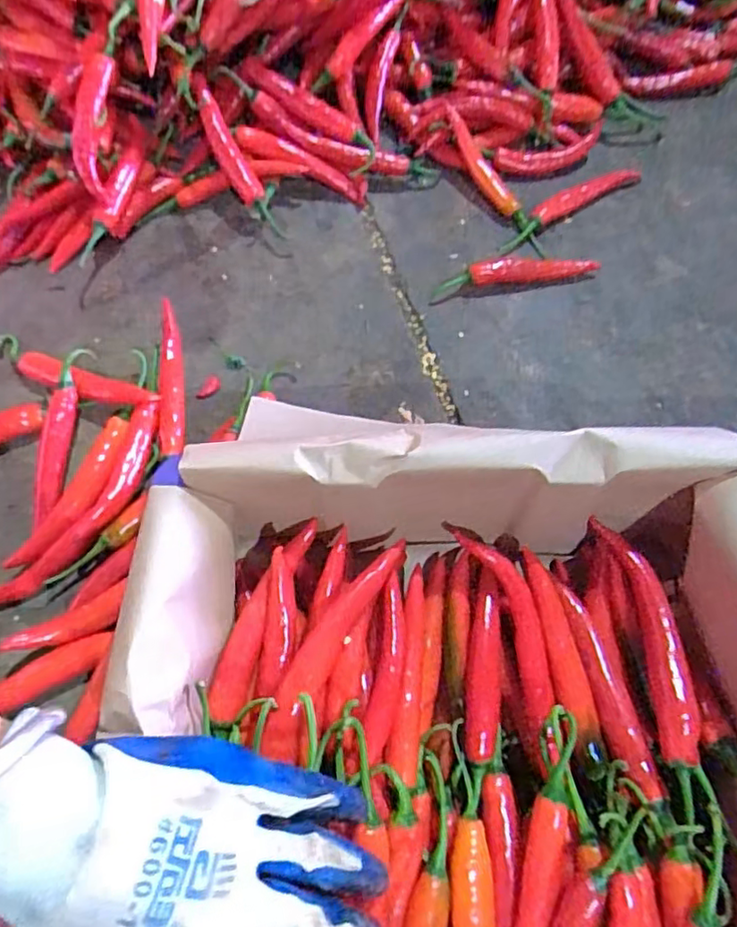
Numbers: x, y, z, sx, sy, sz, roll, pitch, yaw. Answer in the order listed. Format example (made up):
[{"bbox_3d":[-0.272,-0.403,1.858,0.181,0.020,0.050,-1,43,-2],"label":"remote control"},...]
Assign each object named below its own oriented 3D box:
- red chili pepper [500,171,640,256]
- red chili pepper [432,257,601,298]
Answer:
[{"bbox_3d":[0.178,-0.232,0.551,0.156,0.014,0.022,-31,70,-10],"label":"red chili pepper"},{"bbox_3d":[0.123,-0.164,0.528,0.136,0.012,0.023,-7,68,-1],"label":"red chili pepper"}]

